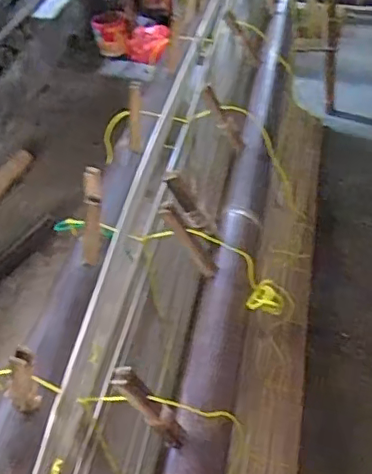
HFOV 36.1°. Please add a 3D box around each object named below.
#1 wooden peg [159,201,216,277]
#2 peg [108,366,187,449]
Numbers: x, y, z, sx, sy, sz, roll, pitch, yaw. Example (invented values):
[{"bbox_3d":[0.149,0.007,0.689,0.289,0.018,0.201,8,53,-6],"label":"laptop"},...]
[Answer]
[{"bbox_3d":[0.001,0.003,0.484,0.015,0.087,0.011,-17,40,22],"label":"wooden peg"},{"bbox_3d":[-0.022,0.113,0.375,0.016,0.081,0.014,-8,39,34],"label":"peg"}]

